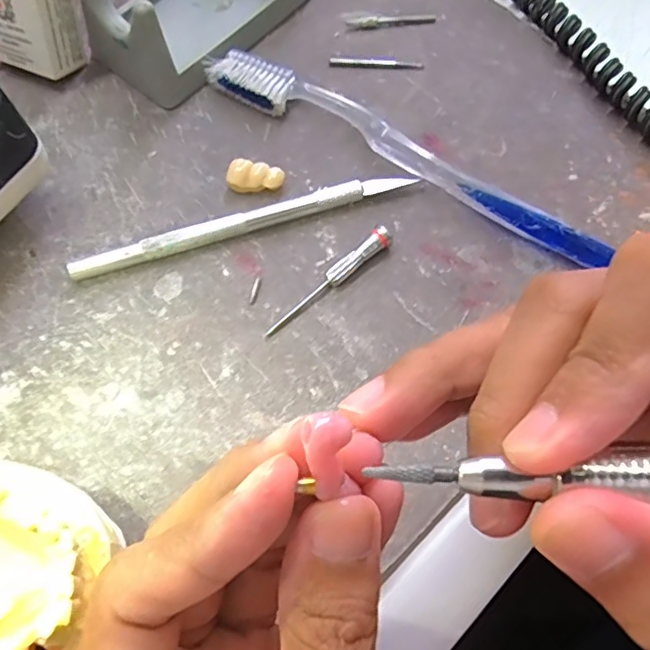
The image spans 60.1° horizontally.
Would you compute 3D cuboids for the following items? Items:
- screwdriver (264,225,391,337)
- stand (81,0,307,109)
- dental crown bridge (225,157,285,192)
[{"bbox_3d":[0.001,-0.017,0.209,0.059,0.009,0.007,-37,71,-14],"label":"screwdriver"},{"bbox_3d":[-0.060,-0.150,0.249,0.063,0.039,0.097,38,72,15],"label":"stand"},{"bbox_3d":[-0.028,-0.059,0.227,0.022,0.009,0.012,8,67,4],"label":"dental crown bridge"}]

